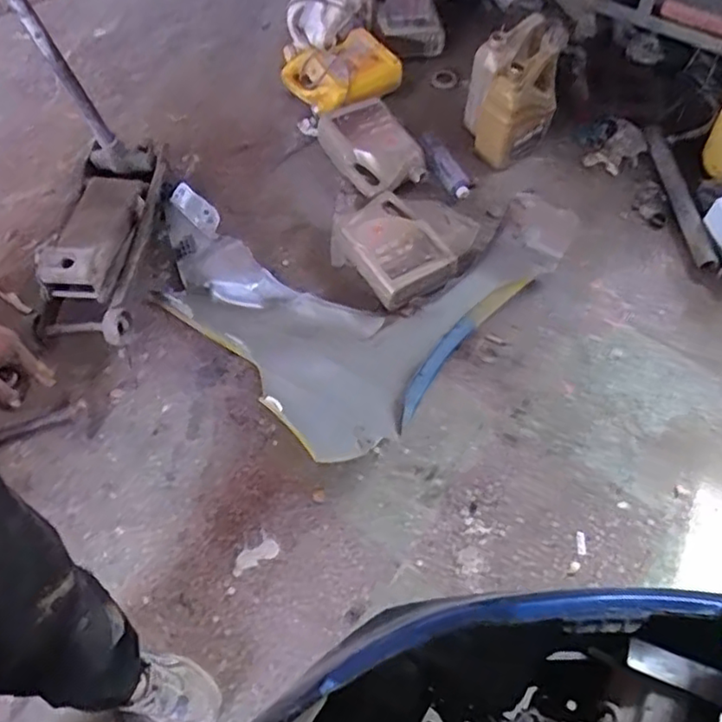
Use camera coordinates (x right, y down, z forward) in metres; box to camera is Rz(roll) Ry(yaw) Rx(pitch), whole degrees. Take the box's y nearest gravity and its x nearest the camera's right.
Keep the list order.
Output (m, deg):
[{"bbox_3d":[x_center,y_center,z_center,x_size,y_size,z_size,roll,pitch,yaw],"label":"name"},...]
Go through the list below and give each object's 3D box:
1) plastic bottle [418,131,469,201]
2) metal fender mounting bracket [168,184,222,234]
[{"bbox_3d":[0.238,-0.550,1.861,0.067,0.055,0.221,-27,75,-17],"label":"plastic bottle"},{"bbox_3d":[-0.410,-0.381,1.652,0.143,0.045,0.058,44,60,-15],"label":"metal fender mounting bracket"}]

